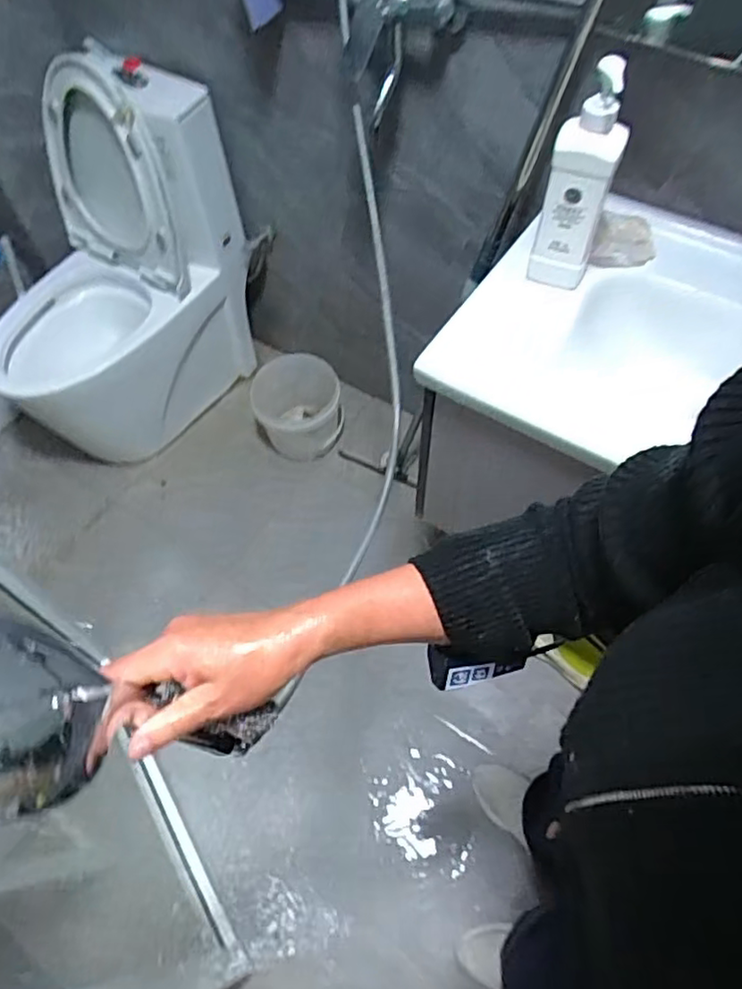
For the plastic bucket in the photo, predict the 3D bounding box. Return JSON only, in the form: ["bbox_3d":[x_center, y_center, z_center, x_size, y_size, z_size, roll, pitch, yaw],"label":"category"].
[{"bbox_3d":[-0.199,-0.238,1.771,0.236,0.223,0.218,0,58,1],"label":"plastic bucket"}]

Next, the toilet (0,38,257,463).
[{"bbox_3d":[-0.675,-0.520,1.633,0.676,0.872,0.355,-39,65,-21],"label":"toilet"}]

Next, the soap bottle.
[{"bbox_3d":[0.276,-0.415,0.861,0.089,0.282,0.061,12,59,9],"label":"soap bottle"}]

